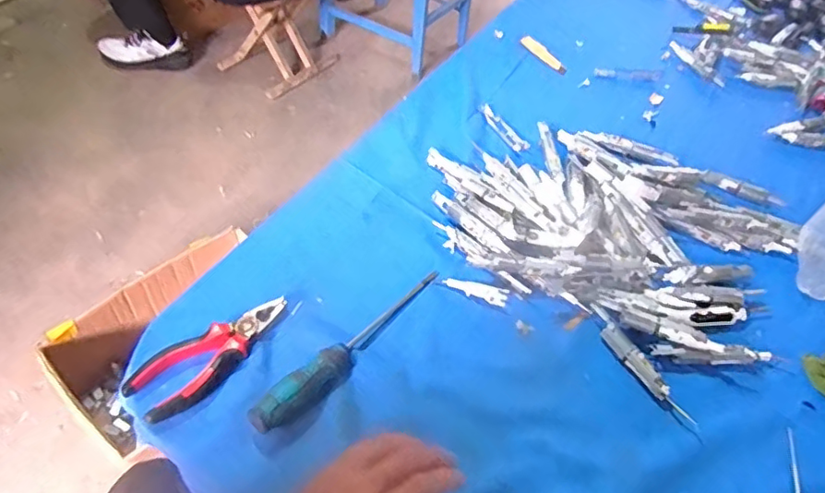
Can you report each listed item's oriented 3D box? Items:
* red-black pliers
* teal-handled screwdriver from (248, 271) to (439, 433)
[{"bbox_3d":[-0.191,0.097,0.539,0.058,0.022,0.155,32,55,20],"label":"red-black pliers"},{"bbox_3d":[-0.052,0.092,0.552,0.032,0.032,0.243,36,56,23],"label":"teal-handled screwdriver"}]

